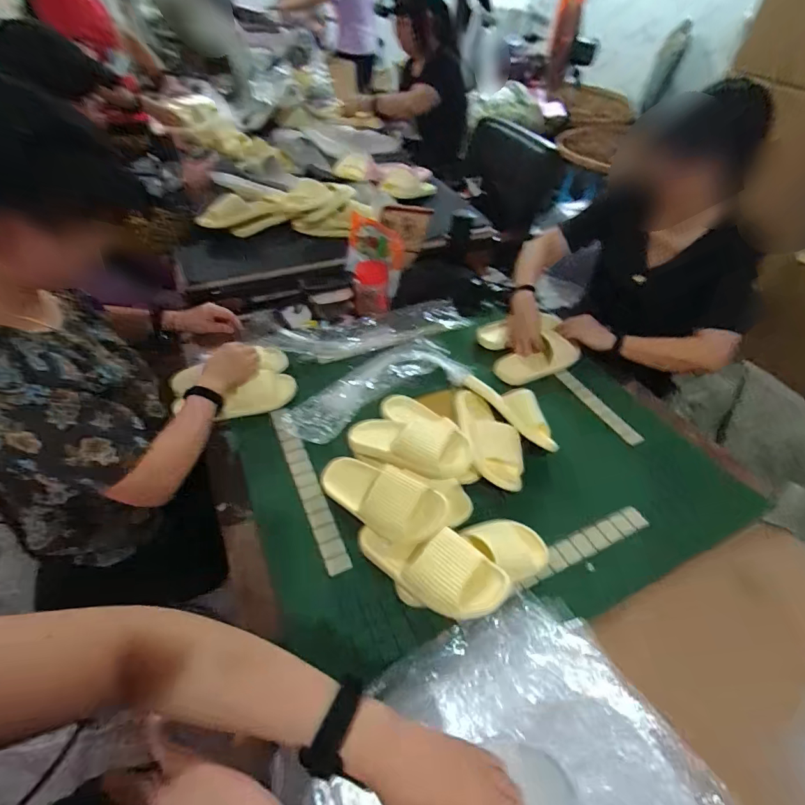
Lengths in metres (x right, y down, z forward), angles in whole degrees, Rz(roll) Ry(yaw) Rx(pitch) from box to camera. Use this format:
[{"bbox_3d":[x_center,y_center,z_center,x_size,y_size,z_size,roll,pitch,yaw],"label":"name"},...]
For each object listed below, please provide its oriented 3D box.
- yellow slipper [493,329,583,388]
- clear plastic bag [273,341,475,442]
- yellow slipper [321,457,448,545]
[{"bbox_3d":[0.335,-0.107,1.095,0.226,0.068,0.095,-21,49,0],"label":"yellow slipper"},{"bbox_3d":[-0.062,-0.036,1.004,0.446,0.031,0.163,-24,52,-24],"label":"clear plastic bag"},{"bbox_3d":[-0.043,0.162,0.759,0.256,0.057,0.090,17,46,36],"label":"yellow slipper"}]

